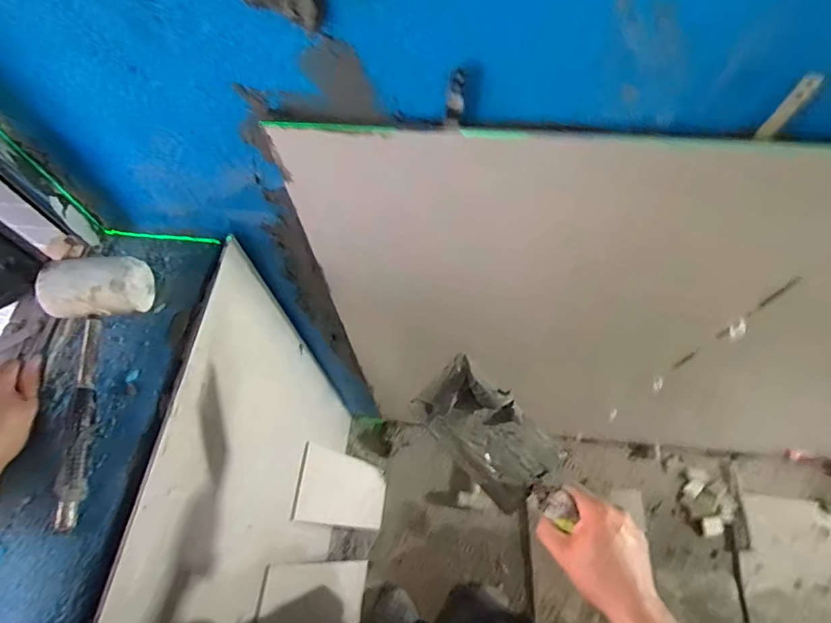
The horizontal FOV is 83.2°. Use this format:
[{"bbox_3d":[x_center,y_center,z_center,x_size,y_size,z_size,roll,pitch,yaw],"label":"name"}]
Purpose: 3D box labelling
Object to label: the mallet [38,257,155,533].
[{"bbox_3d":[-0.363,0.080,0.519,0.102,0.059,0.283,-1,79,2],"label":"mallet"}]

